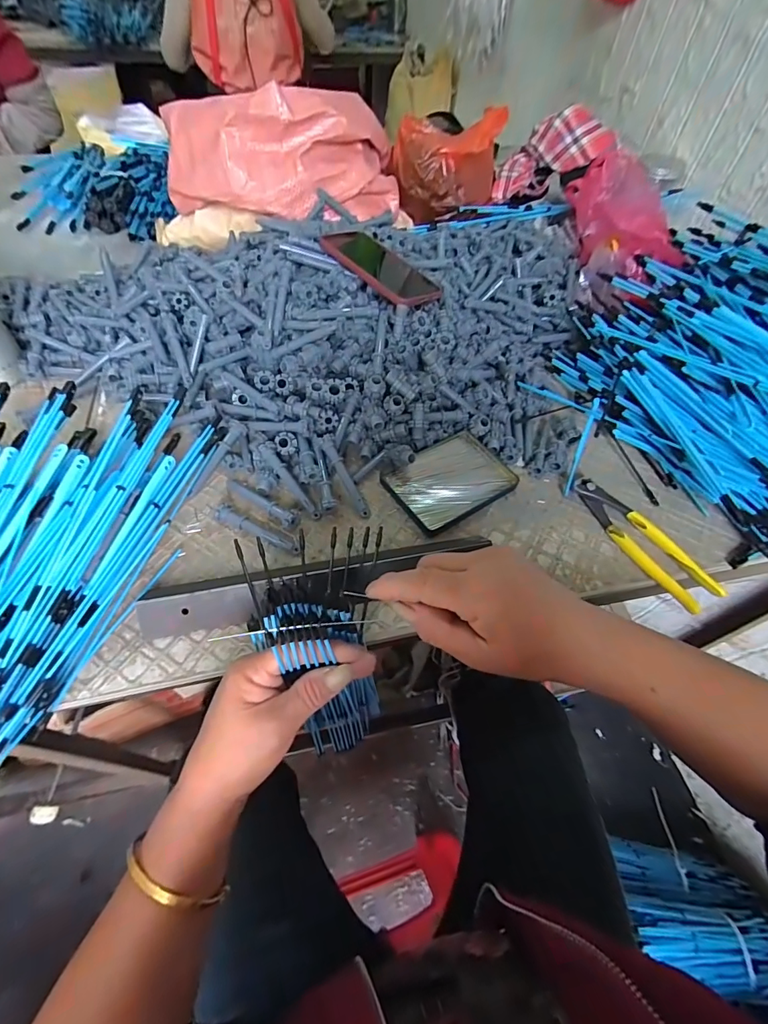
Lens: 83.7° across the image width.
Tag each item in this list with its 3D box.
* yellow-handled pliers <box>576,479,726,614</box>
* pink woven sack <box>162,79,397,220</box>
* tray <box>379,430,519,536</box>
[{"bbox_3d":[0.255,0.027,0.430,0.040,0.020,0.158,-23,59,-18],"label":"yellow-handled pliers"},{"bbox_3d":[-0.137,-0.520,0.628,0.346,0.127,0.168,-15,57,-13],"label":"pink woven sack"},{"bbox_3d":[0.071,-0.035,0.472,0.127,0.012,0.094,-27,61,-20],"label":"tray"}]

